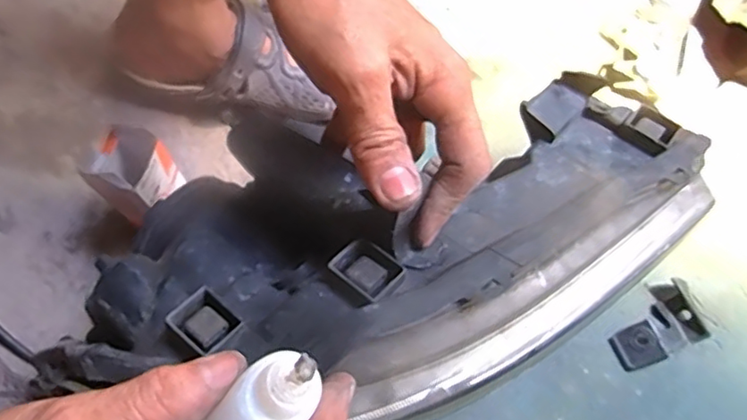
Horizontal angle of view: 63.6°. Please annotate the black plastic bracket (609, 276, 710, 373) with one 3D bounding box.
[{"bbox_3d":[0.235,0.094,0.504,0.077,0.022,0.055,-20,75,-9],"label":"black plastic bracket"}]

